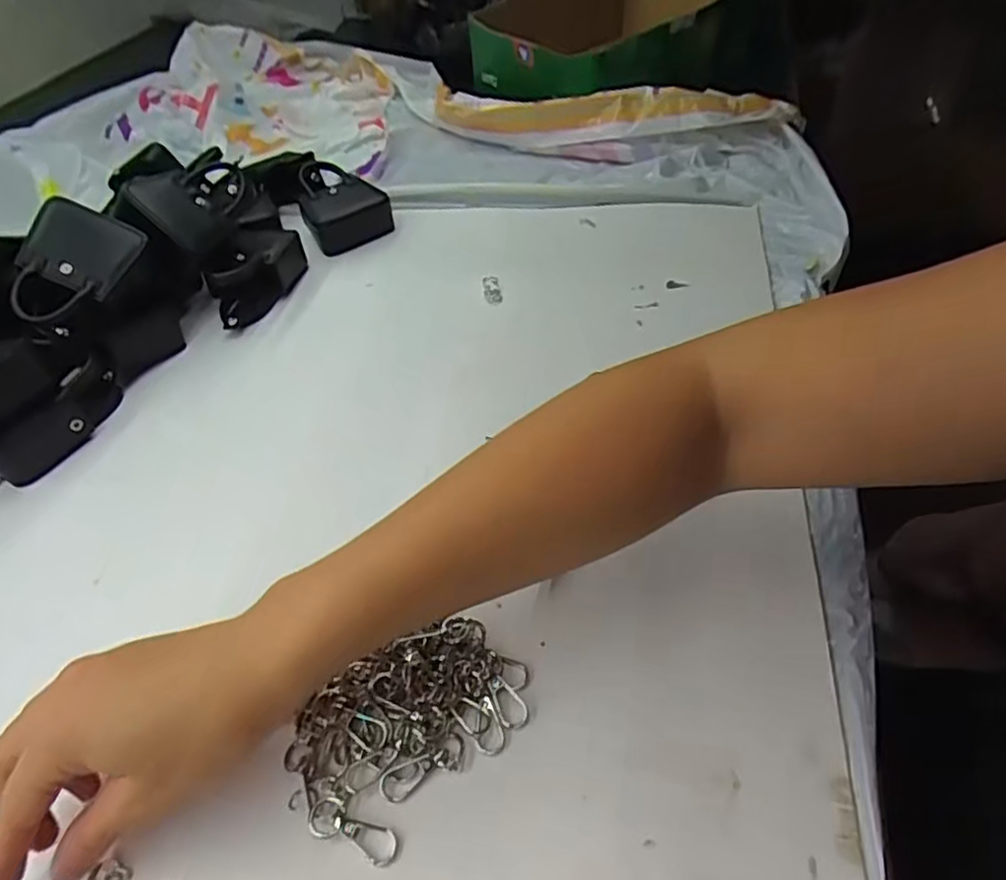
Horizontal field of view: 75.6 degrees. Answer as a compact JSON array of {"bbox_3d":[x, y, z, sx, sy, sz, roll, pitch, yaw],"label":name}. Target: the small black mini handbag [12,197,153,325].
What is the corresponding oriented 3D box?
[{"bbox_3d":[-0.314,-0.125,0.468,0.075,0.016,0.095,24,73,-9],"label":"small black mini handbag"}]

